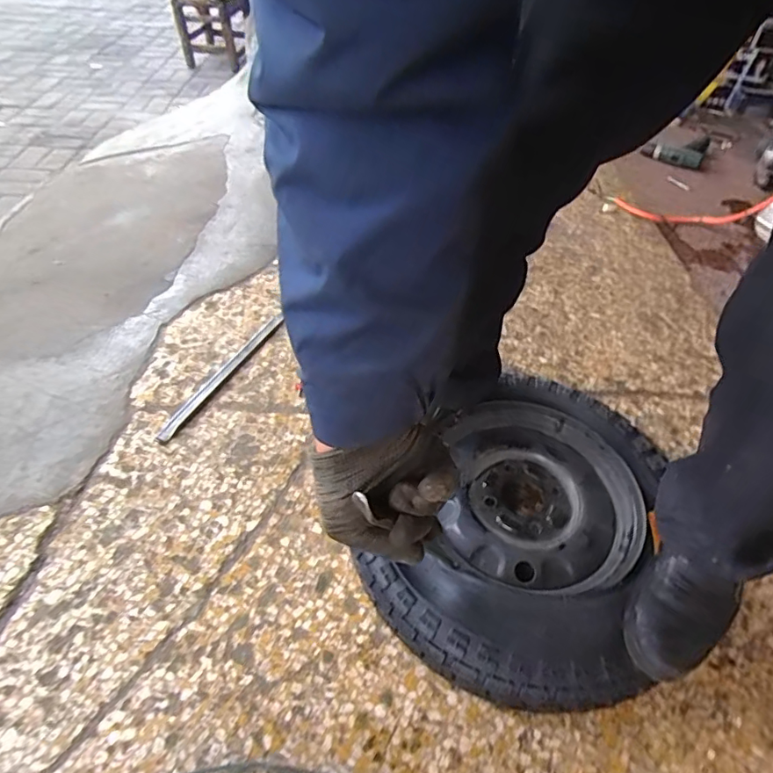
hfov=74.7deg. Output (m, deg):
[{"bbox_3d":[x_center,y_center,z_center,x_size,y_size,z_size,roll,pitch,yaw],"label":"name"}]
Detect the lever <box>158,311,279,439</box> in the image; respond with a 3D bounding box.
[{"bbox_3d":[-0.305,-0.031,0.965,0.027,0.012,0.360,20,49,15],"label":"lever"}]

